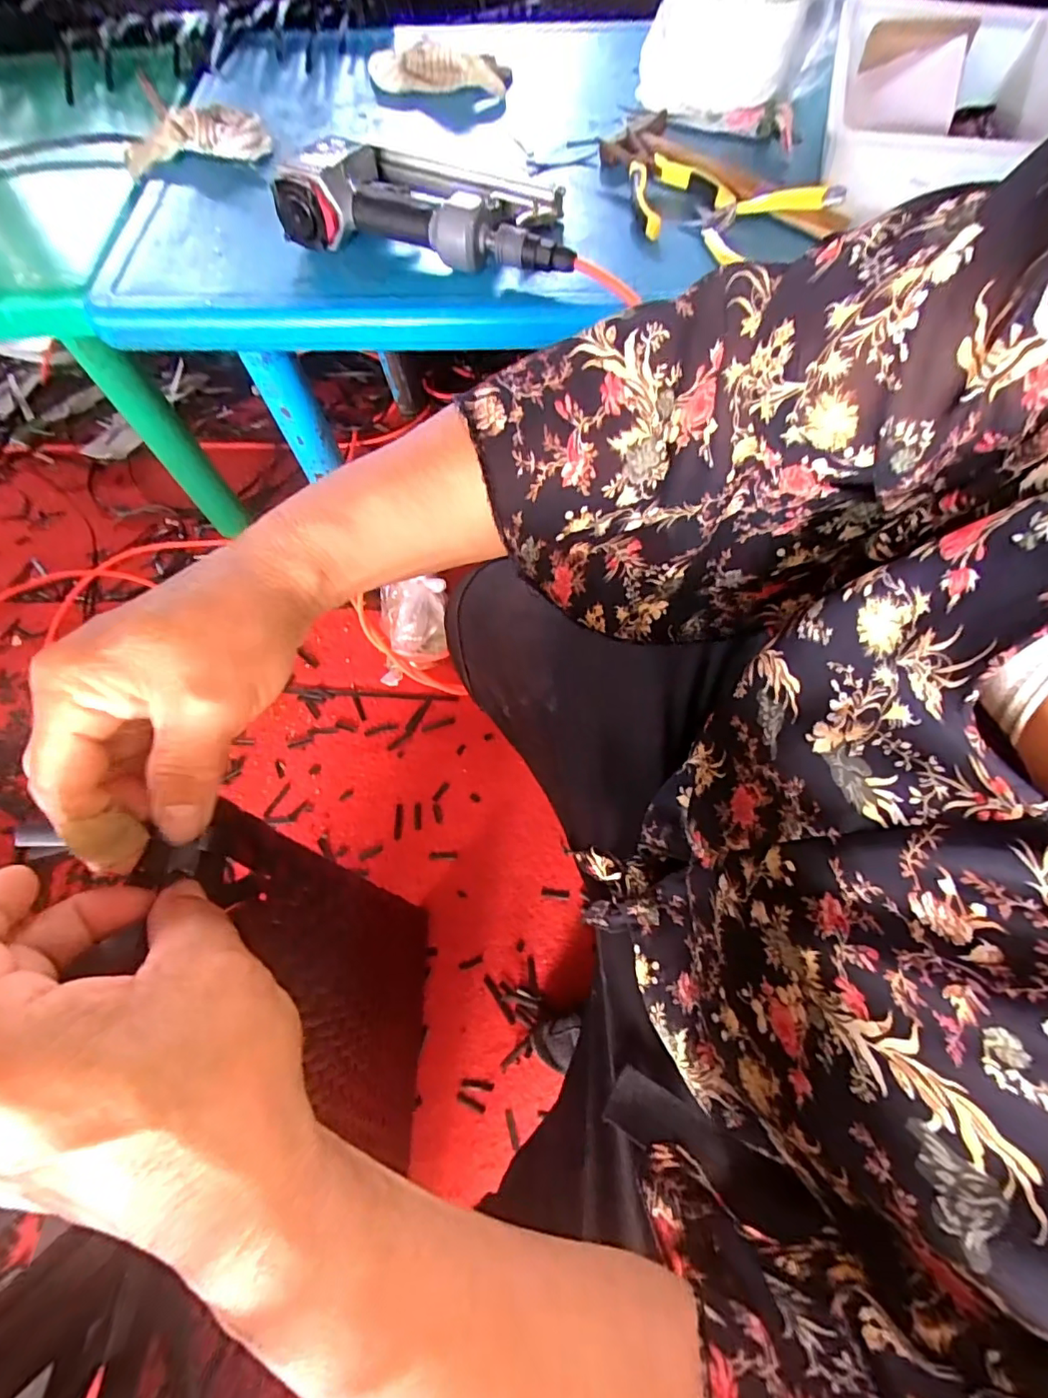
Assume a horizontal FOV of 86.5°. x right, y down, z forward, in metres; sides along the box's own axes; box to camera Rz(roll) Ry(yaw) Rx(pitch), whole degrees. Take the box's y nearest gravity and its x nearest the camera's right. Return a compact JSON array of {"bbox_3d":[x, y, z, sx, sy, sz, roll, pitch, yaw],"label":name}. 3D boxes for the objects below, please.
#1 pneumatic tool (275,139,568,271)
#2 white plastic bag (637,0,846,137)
[{"bbox_3d":[-0.077,-0.483,0.541,0.282,0.065,0.147,17,68,8],"label":"pneumatic tool"},{"bbox_3d":[0.242,-0.710,0.589,0.226,0.105,0.150,-31,67,-10],"label":"white plastic bag"}]

